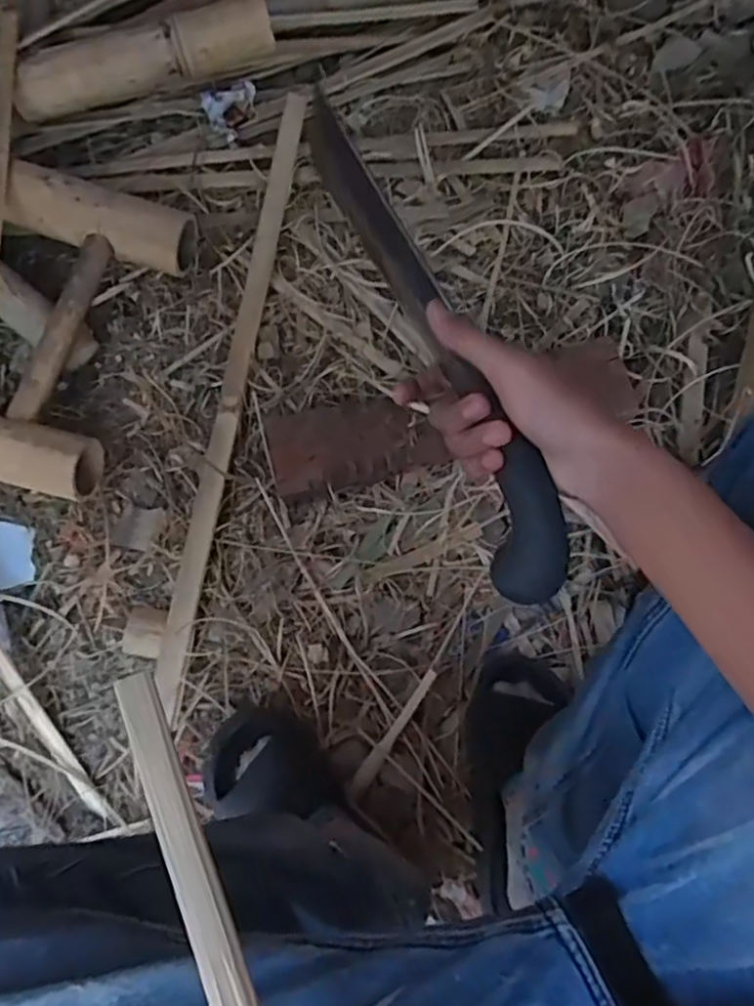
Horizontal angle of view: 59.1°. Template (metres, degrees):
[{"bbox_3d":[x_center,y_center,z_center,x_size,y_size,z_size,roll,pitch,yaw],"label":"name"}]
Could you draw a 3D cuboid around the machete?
[{"bbox_3d":[0.038,-0.113,0.451,0.051,0.045,0.388,-23,79,-8],"label":"machete"}]

